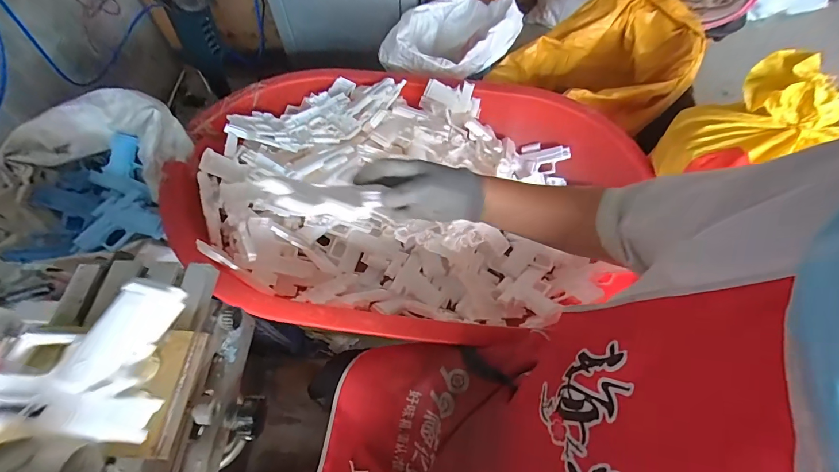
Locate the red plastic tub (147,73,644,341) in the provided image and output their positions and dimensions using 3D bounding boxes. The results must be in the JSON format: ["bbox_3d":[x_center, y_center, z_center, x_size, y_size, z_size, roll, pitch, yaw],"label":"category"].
[{"bbox_3d":[0.010,-0.084,0.777,0.904,0.203,0.605,2,60,1],"label":"red plastic tub"}]

